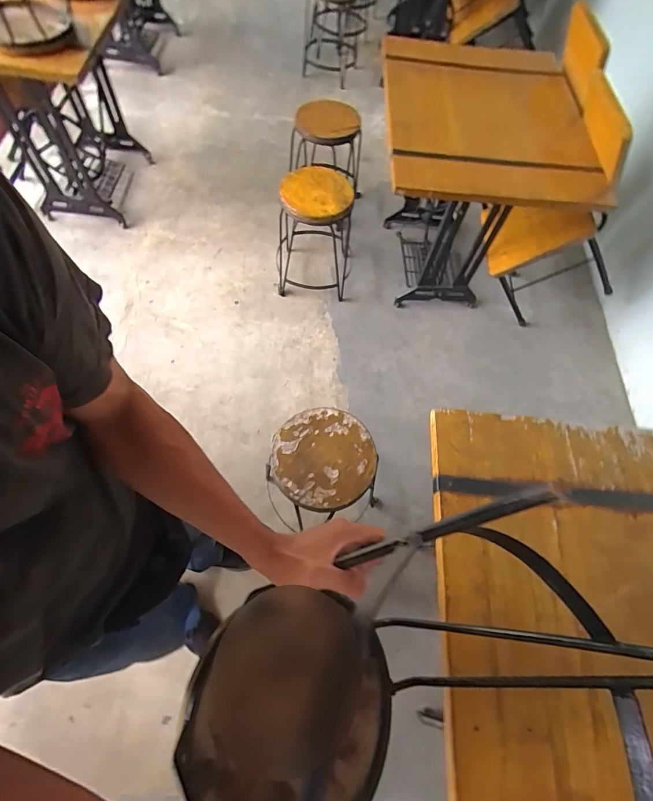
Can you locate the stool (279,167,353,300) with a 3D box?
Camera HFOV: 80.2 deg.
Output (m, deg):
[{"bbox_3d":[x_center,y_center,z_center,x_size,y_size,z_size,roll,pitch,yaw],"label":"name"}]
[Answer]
[{"bbox_3d":[-0.055,-0.738,1.739,0.319,0.470,0.328,7,65,-2],"label":"stool"}]

